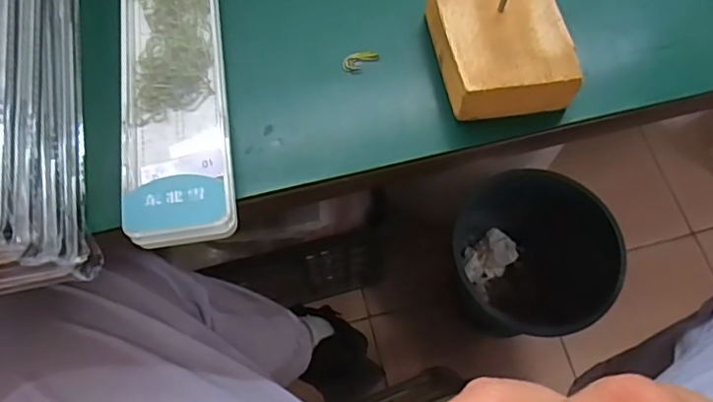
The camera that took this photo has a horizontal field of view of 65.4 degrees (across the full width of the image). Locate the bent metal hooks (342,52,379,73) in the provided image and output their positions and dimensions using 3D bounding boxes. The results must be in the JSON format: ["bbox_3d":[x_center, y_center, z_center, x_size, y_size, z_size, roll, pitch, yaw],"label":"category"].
[{"bbox_3d":[0.003,-0.087,0.346,0.023,0.005,0.010,-11,68,-4],"label":"bent metal hooks"}]

